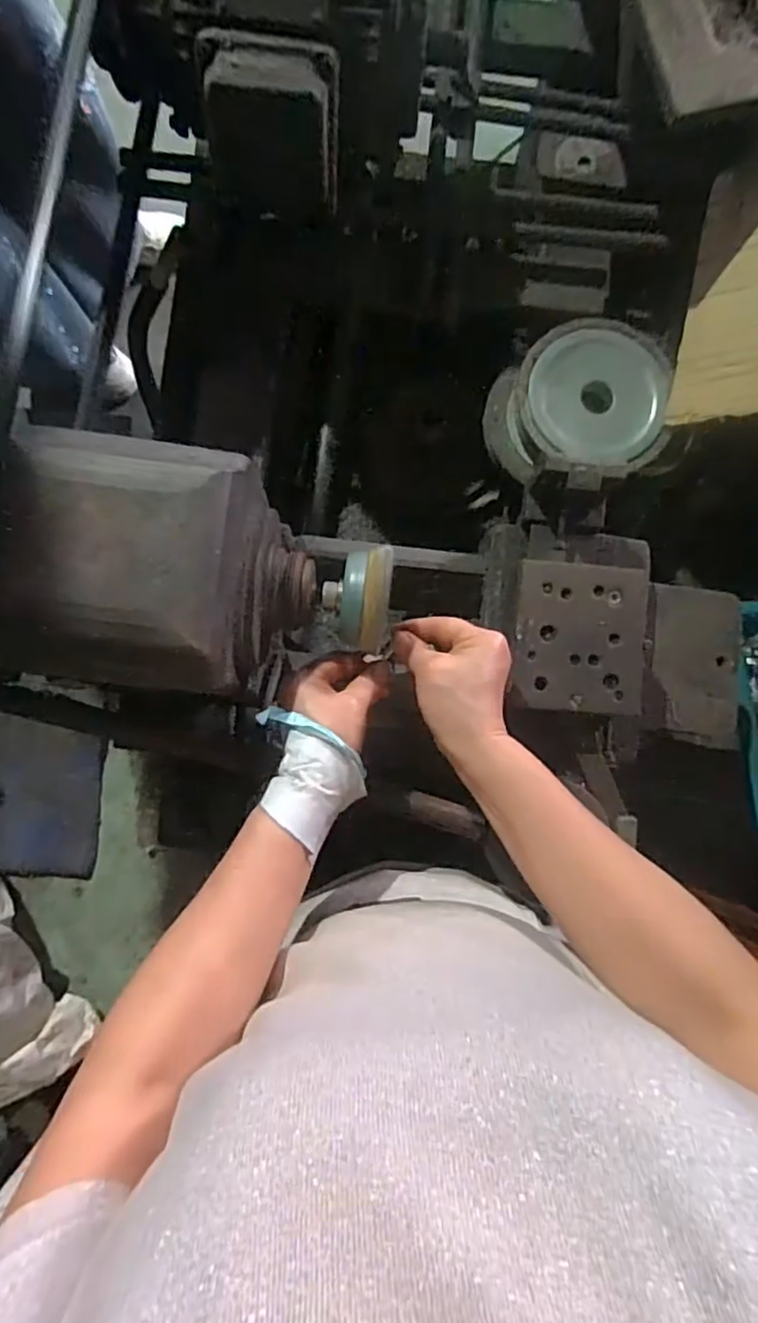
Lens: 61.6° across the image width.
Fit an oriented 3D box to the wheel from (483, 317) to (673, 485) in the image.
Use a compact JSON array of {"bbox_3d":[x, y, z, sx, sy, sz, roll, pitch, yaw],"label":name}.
[{"bbox_3d":[0.200,-0.263,0.645,0.175,0.053,0.160,1,84,-2],"label":"wheel"}]

